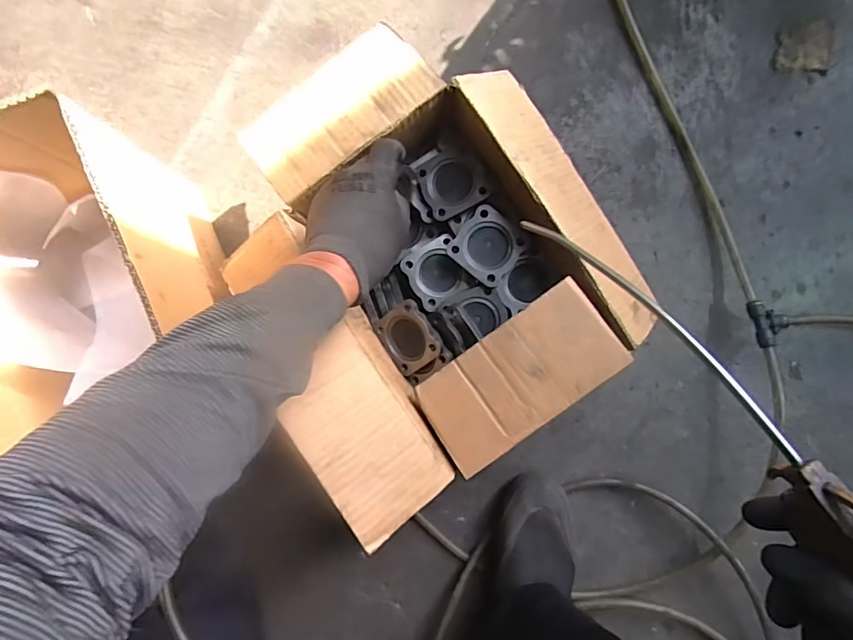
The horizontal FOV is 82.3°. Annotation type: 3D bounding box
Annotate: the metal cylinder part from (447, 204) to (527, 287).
[{"bbox_3d":[0.065,-0.079,0.520,0.064,0.009,0.068,39,92,1],"label":"metal cylinder part"}]

